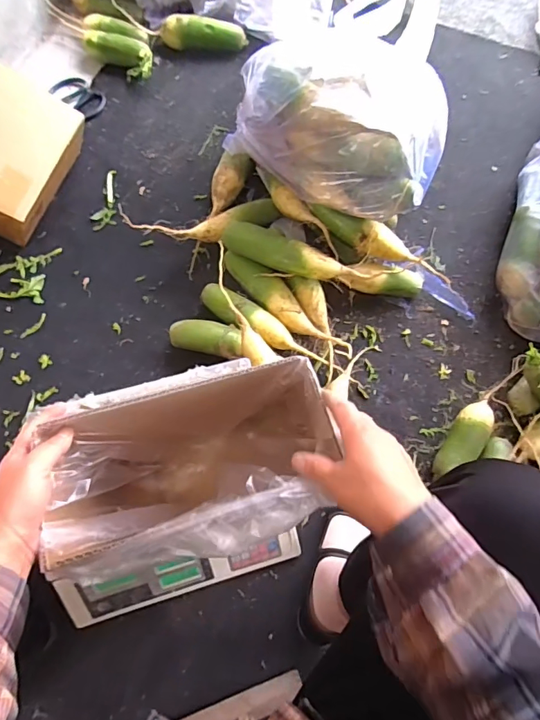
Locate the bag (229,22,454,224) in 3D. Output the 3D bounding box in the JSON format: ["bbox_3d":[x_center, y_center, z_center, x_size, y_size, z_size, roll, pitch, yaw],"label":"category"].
[{"bbox_3d":[0.104,-0.353,0.726,0.319,0.164,0.209,18,72,4],"label":"bag"}]

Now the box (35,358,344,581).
[{"bbox_3d":[-0.077,0.116,0.488,0.267,0.208,0.152,-12,73,-6],"label":"box"}]

